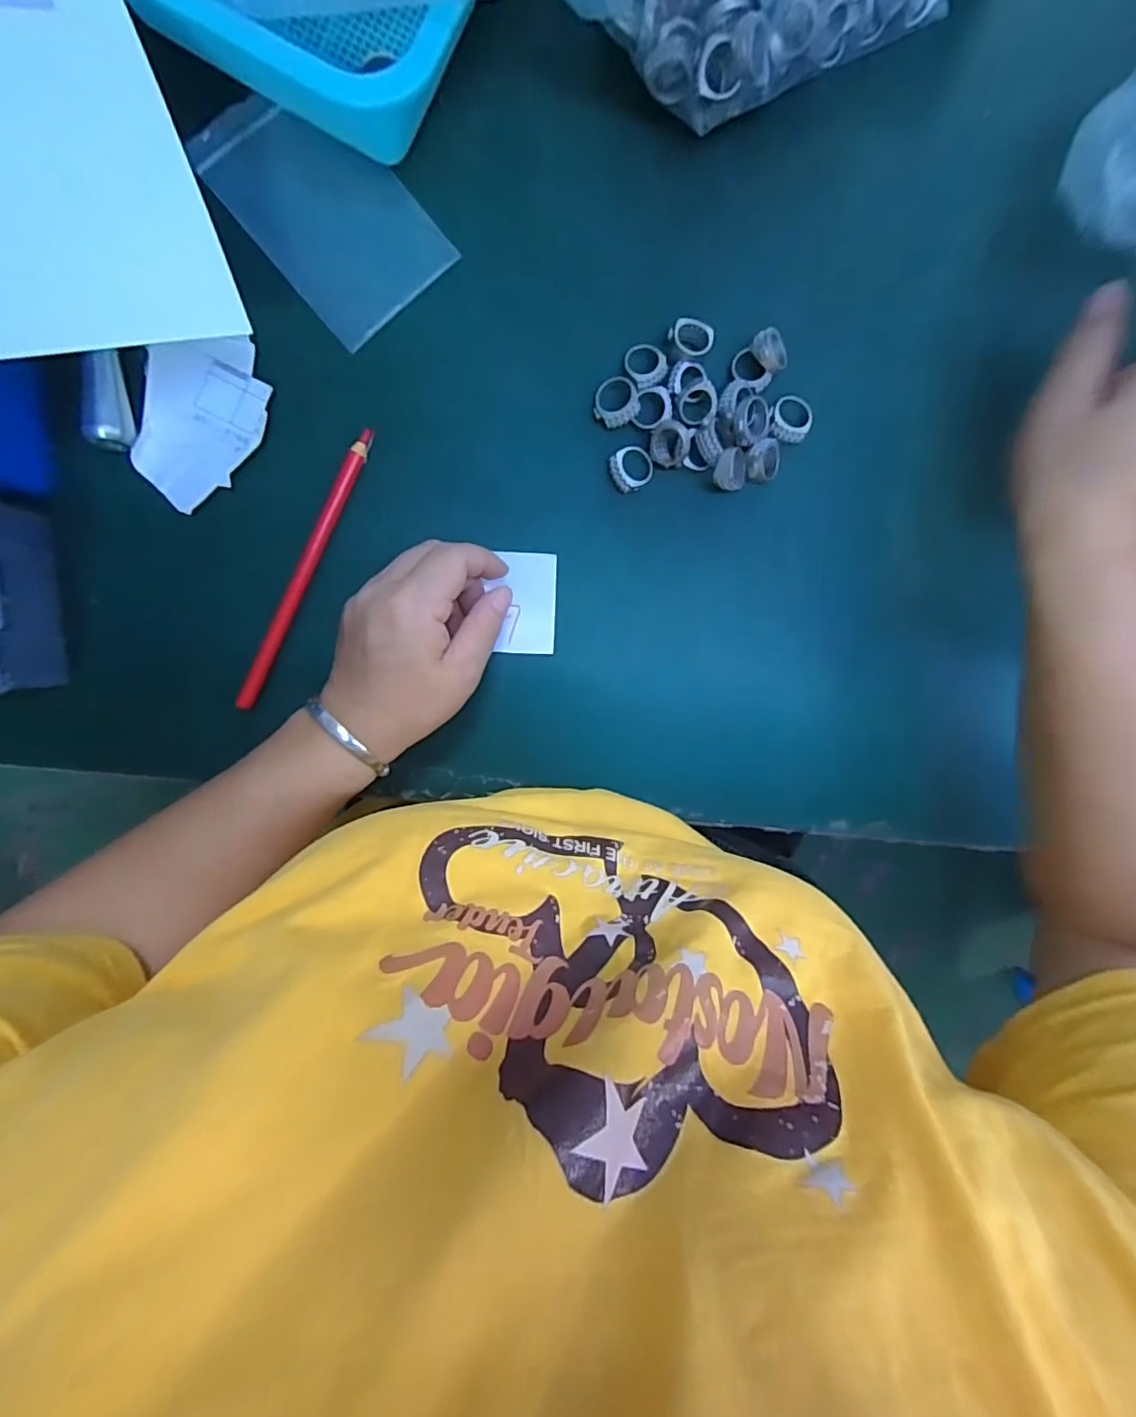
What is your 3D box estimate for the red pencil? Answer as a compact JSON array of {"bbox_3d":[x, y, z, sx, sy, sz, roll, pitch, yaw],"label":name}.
[{"bbox_3d":[-0.143,-0.075,0.314,0.009,0.011,0.163,25,93,-7],"label":"red pencil"}]

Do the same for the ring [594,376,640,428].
[{"bbox_3d":[0.026,-0.172,0.319,0.024,0.008,0.026,-1,96,-5],"label":"ring"}]

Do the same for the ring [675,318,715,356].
[{"bbox_3d":[0.069,-0.205,0.318,0.022,0.010,0.017,10,95,-6],"label":"ring"}]

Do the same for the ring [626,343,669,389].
[{"bbox_3d":[0.044,-0.192,0.319,0.022,0.004,0.024,-1,96,-5],"label":"ring"}]

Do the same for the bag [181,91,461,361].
[{"bbox_3d":[-0.126,-0.262,0.300,0.078,0.005,0.116,-42,100,-2],"label":"bag"}]

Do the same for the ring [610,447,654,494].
[{"bbox_3d":[0.036,-0.136,0.323,0.024,0.005,0.023,-1,96,-5],"label":"ring"}]

